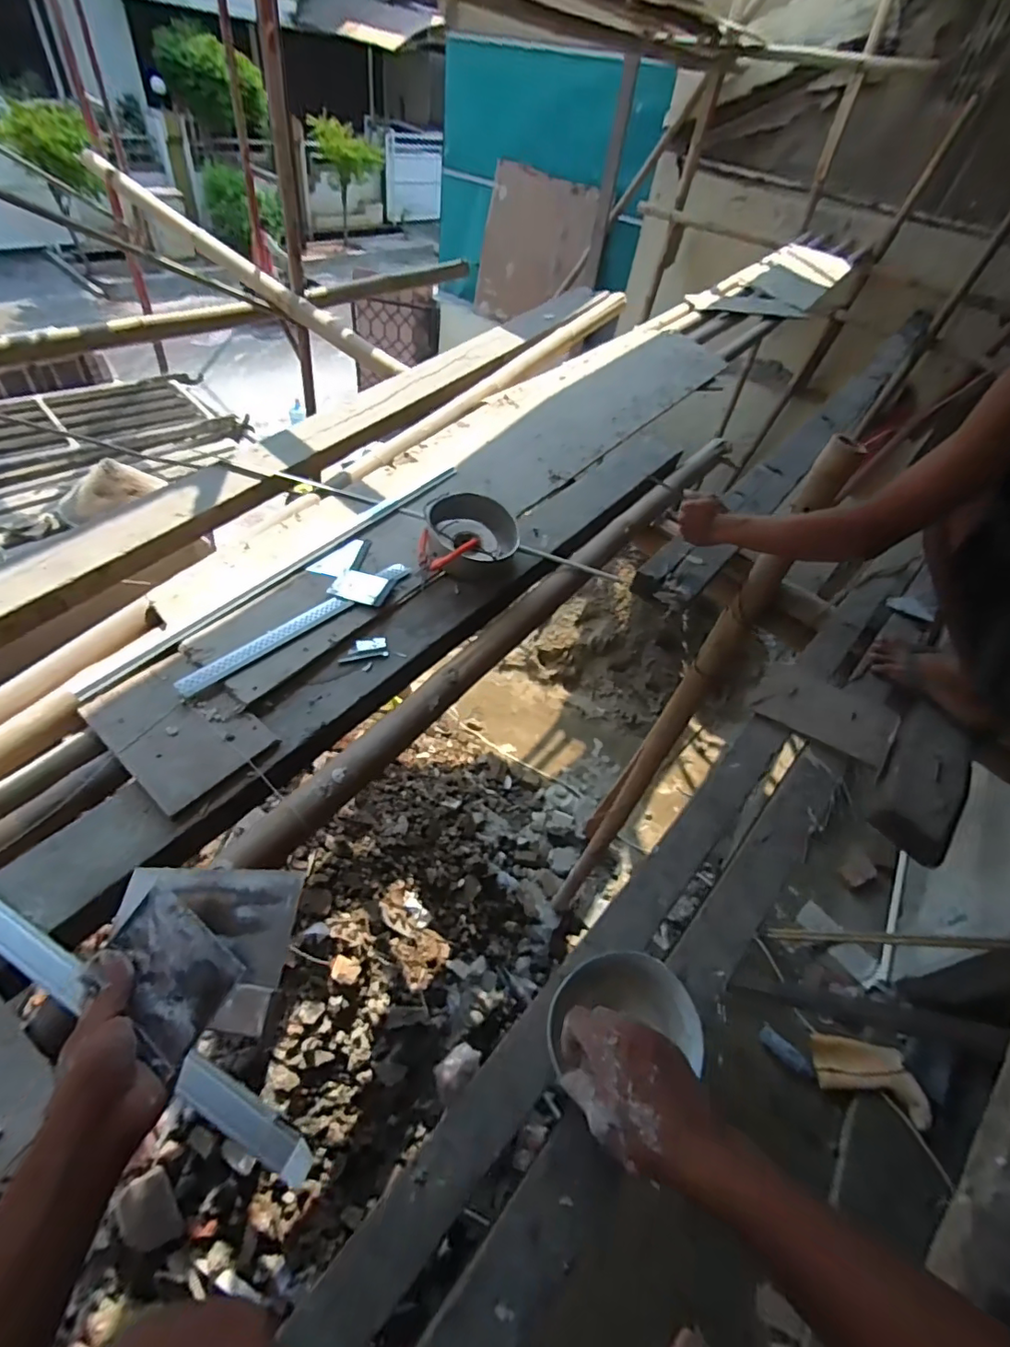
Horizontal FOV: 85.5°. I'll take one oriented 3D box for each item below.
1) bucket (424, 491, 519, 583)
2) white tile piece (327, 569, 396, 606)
[{"bbox_3d":[-0.065,-0.275,1.116,0.186,0.092,0.170,5,47,-6],"label":"bucket"},{"bbox_3d":[-0.267,-0.158,1.016,0.100,0.015,0.073,16,52,7],"label":"white tile piece"}]

